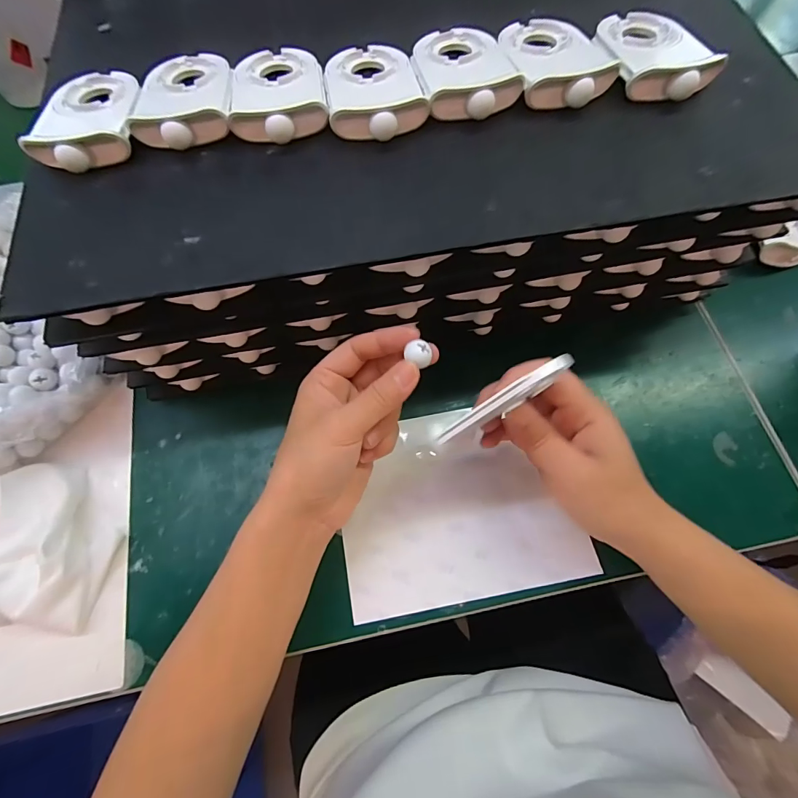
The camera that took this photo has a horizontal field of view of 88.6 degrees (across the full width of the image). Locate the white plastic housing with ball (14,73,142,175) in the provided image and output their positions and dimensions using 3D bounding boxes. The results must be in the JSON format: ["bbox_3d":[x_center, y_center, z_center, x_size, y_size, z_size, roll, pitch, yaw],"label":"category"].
[{"bbox_3d":[-0.192,-0.177,0.251,0.059,0.014,0.088,-9,70,-3],"label":"white plastic housing with ball"}]

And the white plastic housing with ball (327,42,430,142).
[{"bbox_3d":[-0.016,-0.196,0.251,0.056,0.013,0.086,-9,70,-3],"label":"white plastic housing with ball"}]

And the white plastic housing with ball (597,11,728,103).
[{"bbox_3d":[0.164,-0.224,0.259,0.058,0.015,0.085,-3,69,0],"label":"white plastic housing with ball"}]

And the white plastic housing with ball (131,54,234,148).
[{"bbox_3d":[-0.135,-0.192,0.255,0.058,0.016,0.090,-10,70,-3],"label":"white plastic housing with ball"}]

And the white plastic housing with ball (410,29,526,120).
[{"bbox_3d":[0.041,-0.210,0.256,0.061,0.015,0.085,-8,69,-2],"label":"white plastic housing with ball"}]

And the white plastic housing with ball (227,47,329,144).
[{"bbox_3d":[-0.076,-0.194,0.253,0.057,0.017,0.085,-9,70,-3],"label":"white plastic housing with ball"}]

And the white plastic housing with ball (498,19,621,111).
[{"bbox_3d":[0.100,-0.218,0.257,0.060,0.015,0.087,-8,69,-2],"label":"white plastic housing with ball"}]

